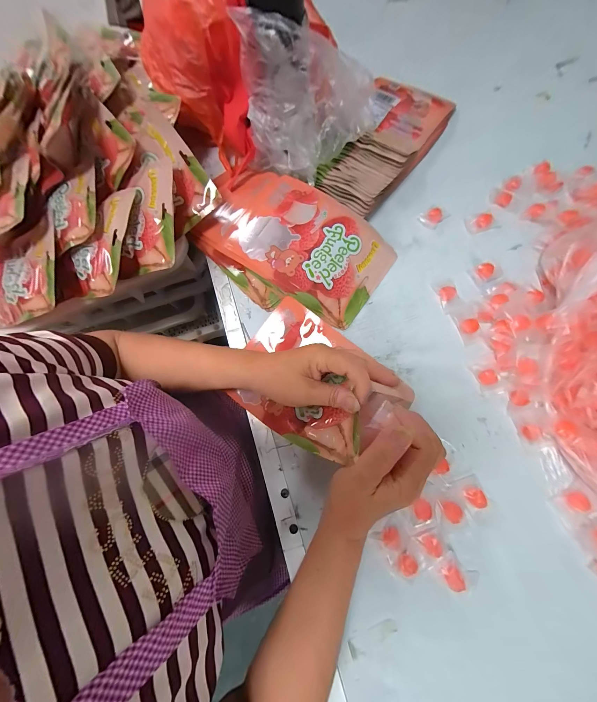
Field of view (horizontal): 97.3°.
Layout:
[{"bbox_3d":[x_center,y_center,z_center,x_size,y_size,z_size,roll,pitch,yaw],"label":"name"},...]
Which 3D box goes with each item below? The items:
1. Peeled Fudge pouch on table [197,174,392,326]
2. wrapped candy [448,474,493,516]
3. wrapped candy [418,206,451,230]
[{"bbox_3d":[-0.008,-0.166,0.398,0.284,0.034,0.169,33,78,9],"label":"Peeled Fudge pouch on table"},{"bbox_3d":[0.202,0.170,0.305,0.039,0.018,0.042,-25,76,-6],"label":"wrapped candy"},{"bbox_3d":[0.214,-0.214,0.417,0.043,0.011,0.033,-43,78,-10],"label":"wrapped candy"}]

